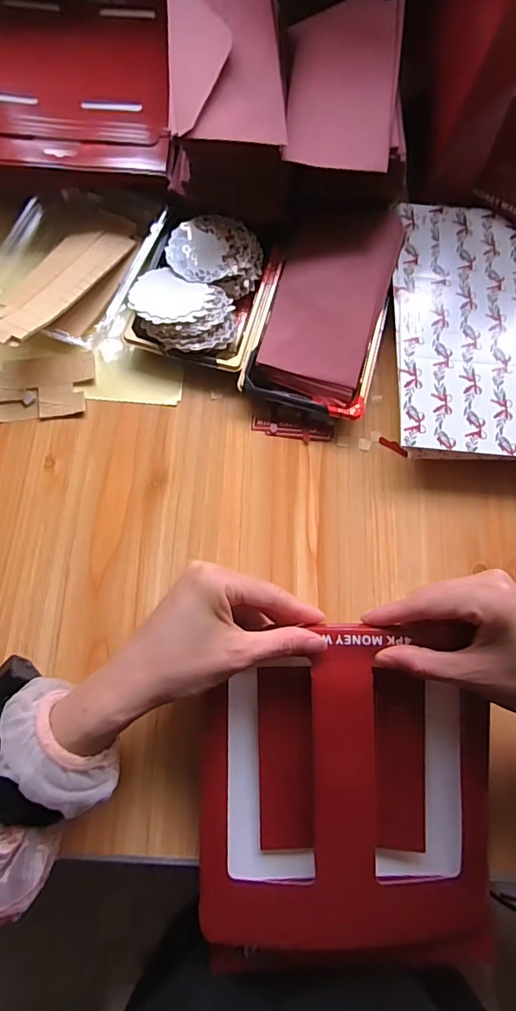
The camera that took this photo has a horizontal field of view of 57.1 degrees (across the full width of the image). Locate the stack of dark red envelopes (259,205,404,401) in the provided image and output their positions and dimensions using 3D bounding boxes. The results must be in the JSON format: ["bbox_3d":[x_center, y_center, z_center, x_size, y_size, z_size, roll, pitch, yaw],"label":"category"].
[{"bbox_3d":[0.067,-0.193,0.439,0.098,0.016,0.185,17,74,3],"label":"stack of dark red envelopes"}]

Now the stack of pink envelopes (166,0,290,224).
[{"bbox_3d":[-0.024,-0.375,0.428,0.108,0.074,0.178,1,74,-1],"label":"stack of pink envelopes"}]

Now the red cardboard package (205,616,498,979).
[{"bbox_3d":[0.060,0.201,0.324,0.192,0.026,0.230,-1,88,4],"label":"red cardboard package"}]

